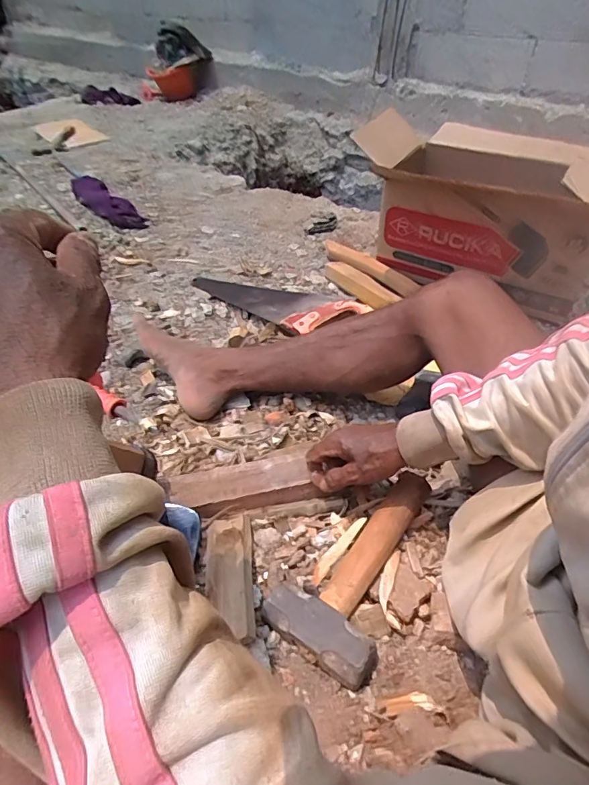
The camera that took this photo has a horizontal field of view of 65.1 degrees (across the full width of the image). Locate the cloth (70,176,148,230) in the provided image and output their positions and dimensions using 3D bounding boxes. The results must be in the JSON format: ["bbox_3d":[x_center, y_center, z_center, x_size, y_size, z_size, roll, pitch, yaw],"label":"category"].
[{"bbox_3d":[-0.465,-0.472,1.146,0.238,0.034,0.085,38,50,17],"label":"cloth"}]

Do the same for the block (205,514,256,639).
[{"bbox_3d":[-0.070,0.187,0.490,0.049,0.029,0.138,-3,40,-6],"label":"block"}]

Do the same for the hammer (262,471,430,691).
[{"bbox_3d":[0.084,0.180,0.501,0.109,0.040,0.242,28,47,28],"label":"hammer"}]

